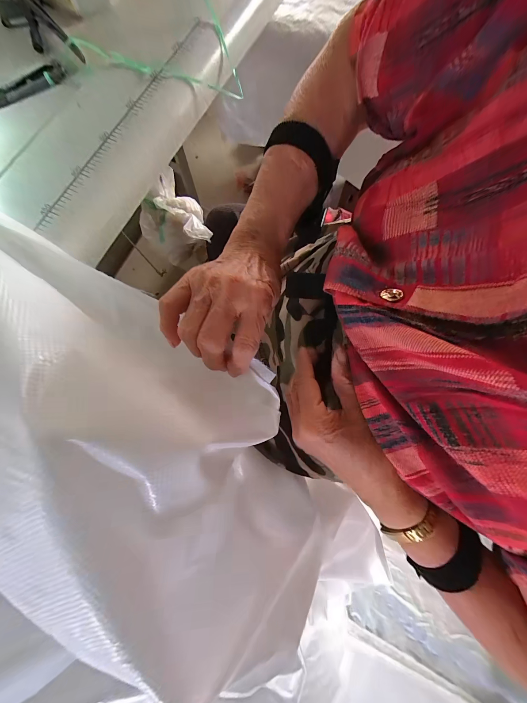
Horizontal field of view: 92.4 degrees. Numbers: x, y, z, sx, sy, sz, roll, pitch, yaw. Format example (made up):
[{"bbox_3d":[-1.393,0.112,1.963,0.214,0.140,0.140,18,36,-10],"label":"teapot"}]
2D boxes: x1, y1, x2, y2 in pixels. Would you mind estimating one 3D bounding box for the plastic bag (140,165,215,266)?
[{"bbox_3d":[-0.165,-0.234,0.492,0.111,0.117,0.107,-38,81,-8],"label":"plastic bag"}]

